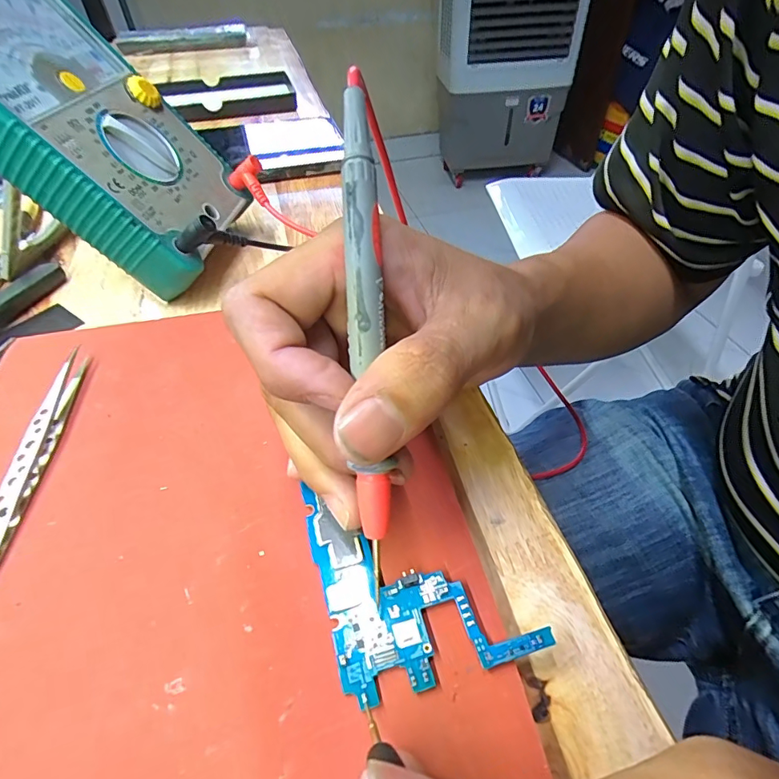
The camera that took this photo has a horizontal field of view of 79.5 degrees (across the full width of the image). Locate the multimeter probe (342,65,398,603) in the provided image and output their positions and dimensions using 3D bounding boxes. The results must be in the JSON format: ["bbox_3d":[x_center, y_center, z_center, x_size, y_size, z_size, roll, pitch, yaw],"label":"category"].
[{"bbox_3d":[-0.007,-0.017,0.134,0.009,0.143,0.007,-3,3,-2],"label":"multimeter probe"}]

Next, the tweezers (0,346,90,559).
[{"bbox_3d":[-0.138,0.033,0.176,0.007,0.010,0.124,-4,46,-3],"label":"tweezers"}]

